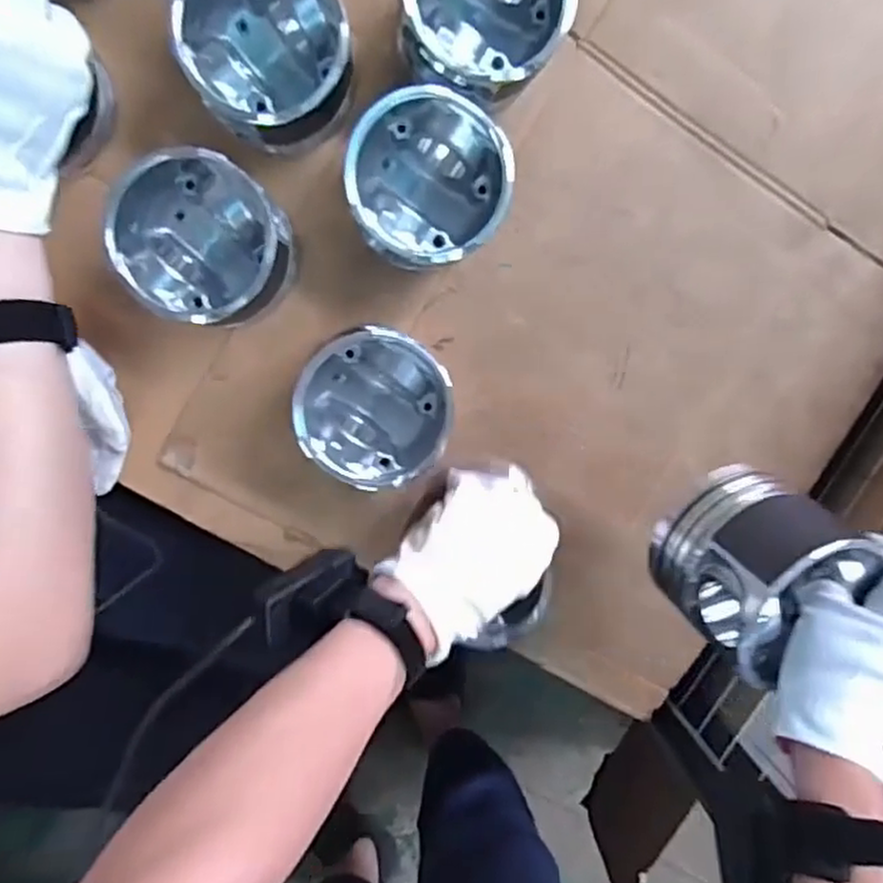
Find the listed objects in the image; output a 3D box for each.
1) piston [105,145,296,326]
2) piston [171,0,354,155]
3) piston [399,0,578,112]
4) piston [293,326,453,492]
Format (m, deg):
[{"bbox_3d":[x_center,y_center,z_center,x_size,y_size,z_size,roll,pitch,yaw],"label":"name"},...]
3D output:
[{"bbox_3d":[-0.172,-0.146,0.537,0.111,0.107,0.106,0,98,-3],"label":"piston"},{"bbox_3d":[-0.120,-0.272,0.513,0.108,0.097,0.109,0,98,-3],"label":"piston"},{"bbox_3d":[0.028,-0.302,0.518,0.113,0.093,0.106,23,96,-6],"label":"piston"},{"bbox_3d":[-0.052,-0.029,0.565,0.110,0.098,0.112,-2,98,-3],"label":"piston"}]

